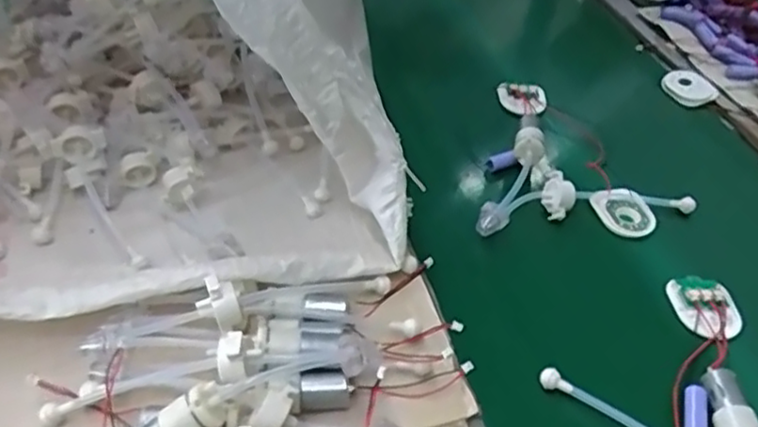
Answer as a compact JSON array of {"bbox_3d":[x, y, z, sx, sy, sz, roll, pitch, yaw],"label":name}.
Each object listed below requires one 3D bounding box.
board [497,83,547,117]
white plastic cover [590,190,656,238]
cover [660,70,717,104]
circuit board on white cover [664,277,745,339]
[{"bbox_3d":[0.154,-0.122,0.726,0.054,0.013,0.047,7,43,2],"label":"board"},{"bbox_3d":[0.218,-0.002,0.606,0.058,0.017,0.046,17,43,13],"label":"white plastic cover"},{"bbox_3d":[0.351,-0.143,0.772,0.055,0.008,0.060,-13,46,-18],"label":"cover"},{"bbox_3d":[0.255,0.073,0.527,0.048,0.008,0.062,-7,45,-13],"label":"circuit board on white cover"}]

